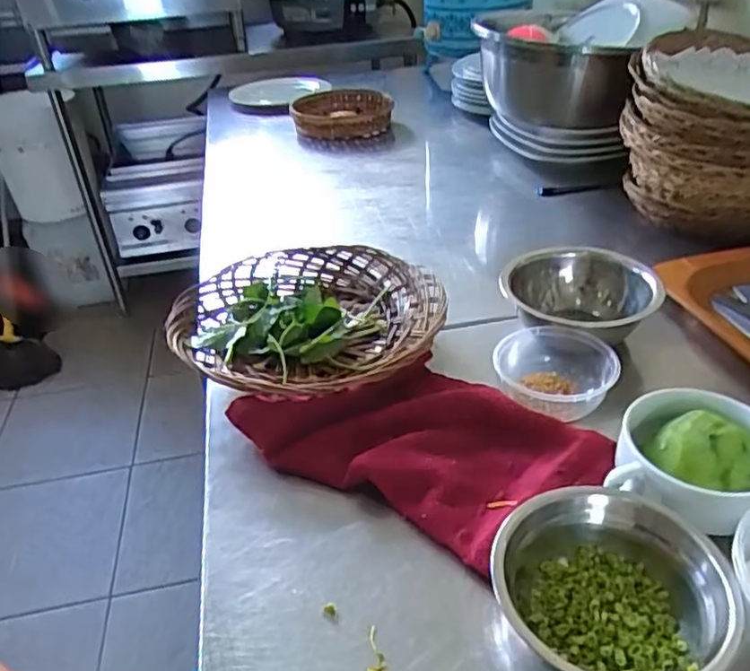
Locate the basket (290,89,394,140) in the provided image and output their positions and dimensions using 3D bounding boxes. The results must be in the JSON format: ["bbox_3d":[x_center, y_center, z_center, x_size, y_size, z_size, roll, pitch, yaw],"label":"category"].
[{"bbox_3d":[-0.067,-0.432,1.243,0.186,0.054,0.224,-10,34,-3],"label":"basket"}]

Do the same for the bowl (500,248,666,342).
[{"bbox_3d":[0.189,-0.030,0.603,0.138,0.056,0.123,7,36,17],"label":"bowl"}]

